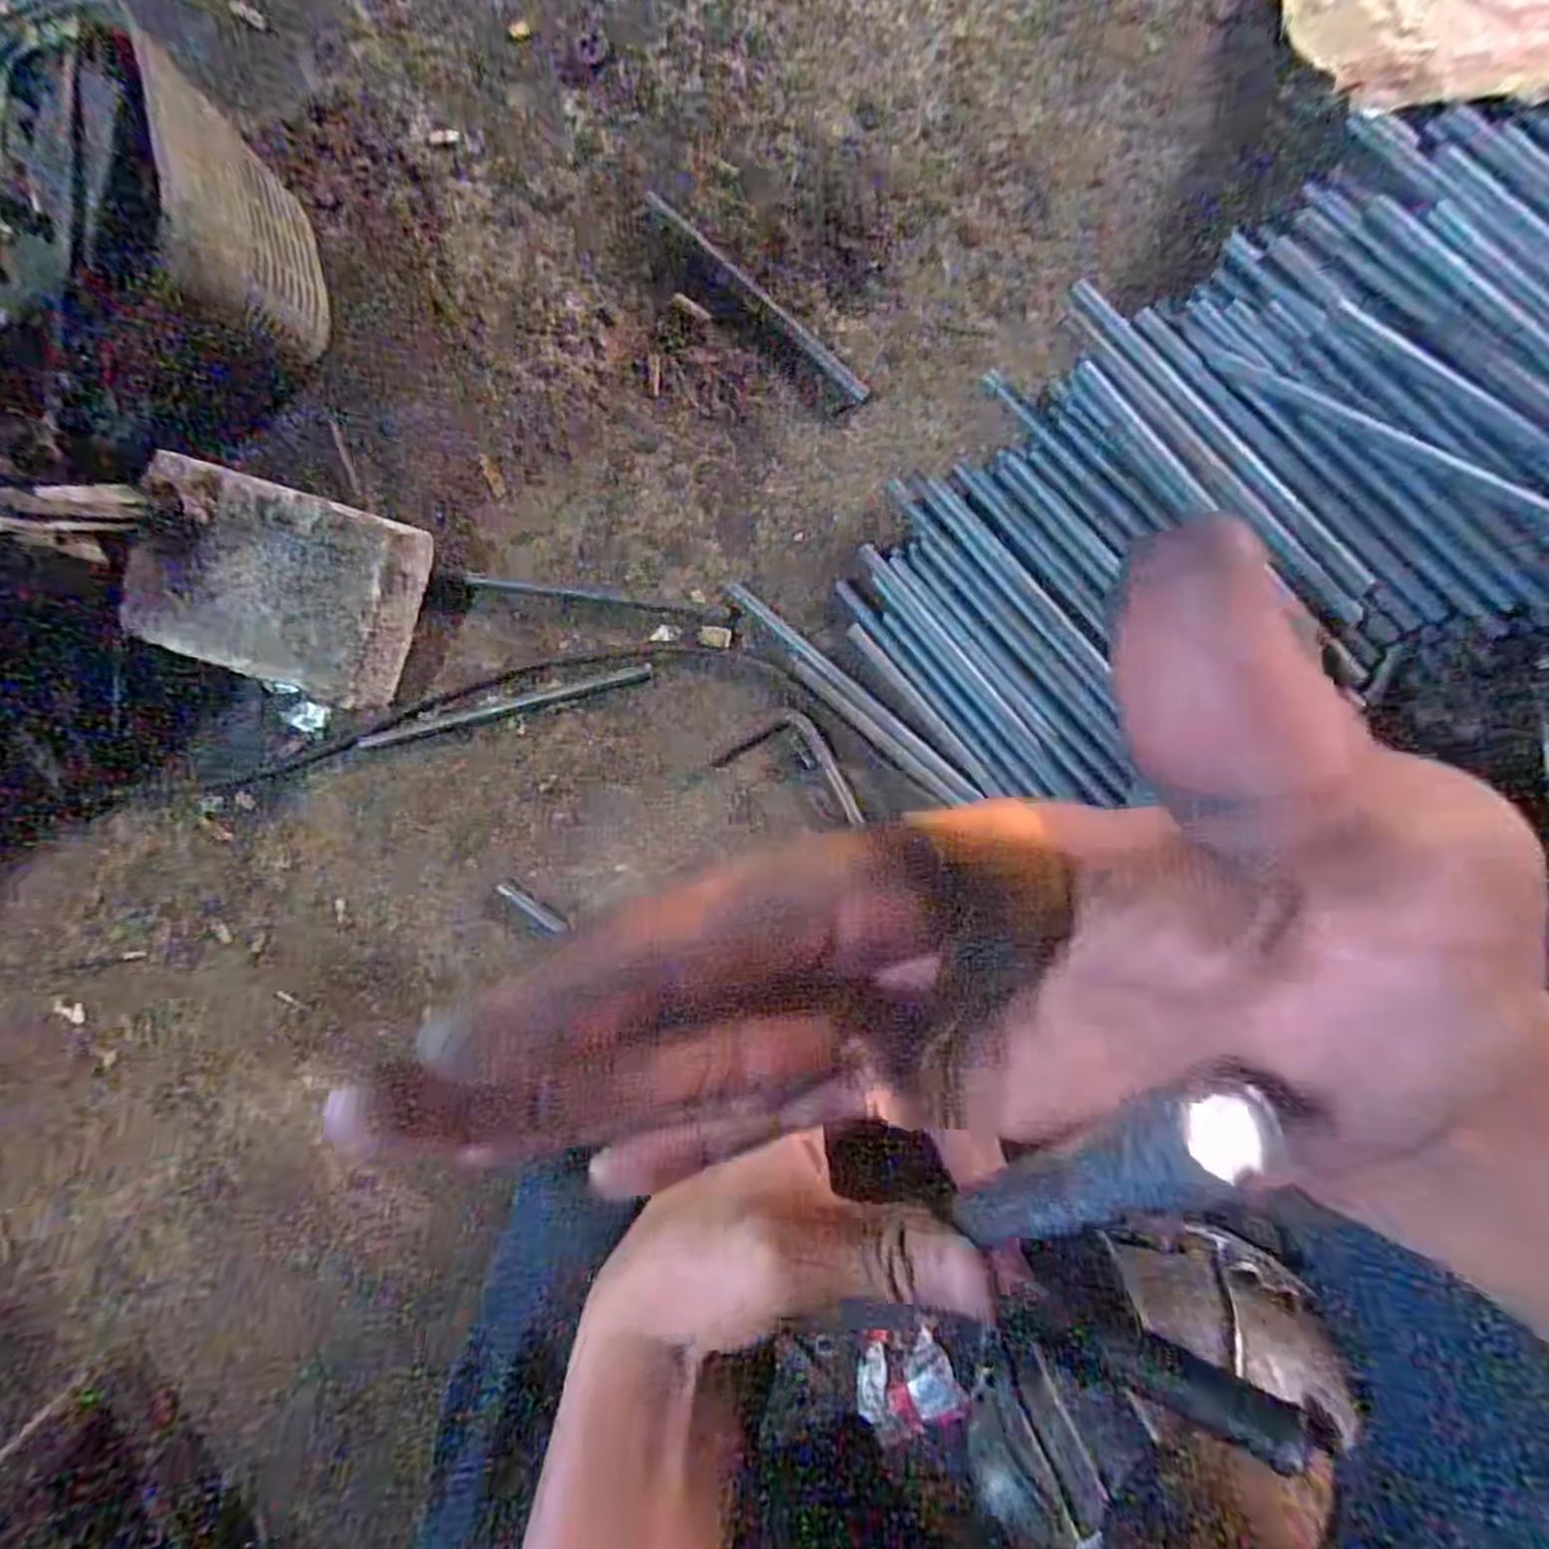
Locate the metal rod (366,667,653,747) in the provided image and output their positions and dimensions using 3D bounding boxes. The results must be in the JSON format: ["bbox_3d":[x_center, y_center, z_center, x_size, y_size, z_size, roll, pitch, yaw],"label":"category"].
[{"bbox_3d":[-0.292,-0.070,0.837,0.334,0.012,0.016,-13,87,11],"label":"metal rod"}]

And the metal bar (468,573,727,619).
[{"bbox_3d":[-0.191,-0.188,0.823,0.296,0.010,0.011,10,91,12],"label":"metal bar"}]

